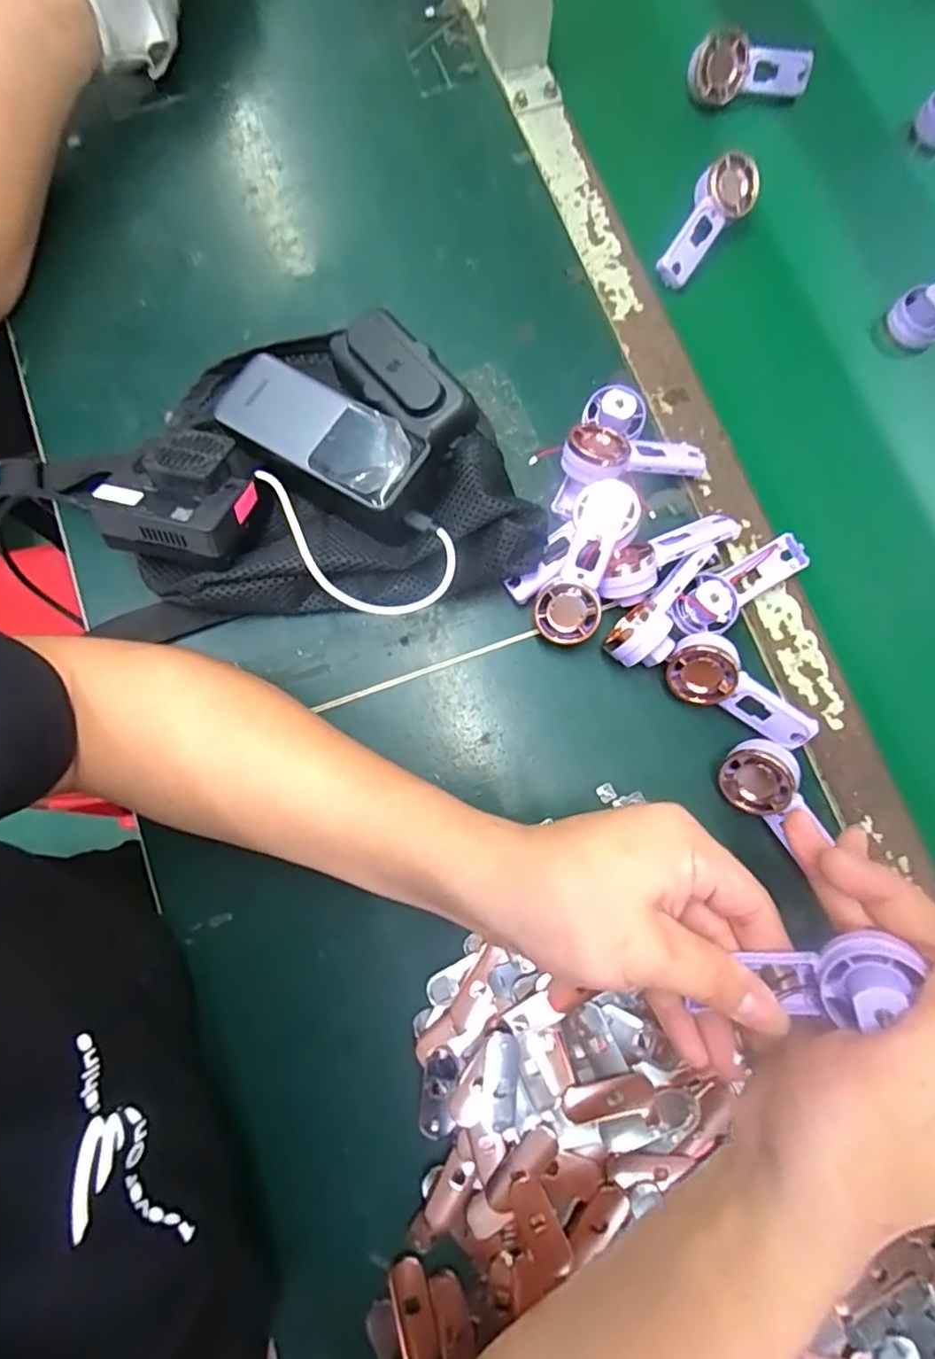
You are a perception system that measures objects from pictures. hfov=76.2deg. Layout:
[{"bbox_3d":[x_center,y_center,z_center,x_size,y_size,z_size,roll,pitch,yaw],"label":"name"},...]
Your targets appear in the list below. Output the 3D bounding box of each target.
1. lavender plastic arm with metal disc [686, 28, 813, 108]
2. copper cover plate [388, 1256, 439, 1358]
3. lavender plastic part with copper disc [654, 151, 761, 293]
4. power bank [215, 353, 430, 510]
[{"bbox_3d":[0.217,-0.469,0.462,0.096,0.040,0.018,-2,55,-11],"label":"lavender plastic arm with metal disc"},{"bbox_3d":[-0.029,0.338,0.318,0.020,0.006,0.048,-14,80,-3],"label":"copper cover plate"},{"bbox_3d":[0.173,-0.332,0.432,0.039,0.015,0.093,34,94,-24],"label":"lavender plastic part with copper disc"},{"bbox_3d":[-0.086,-0.146,0.347,0.123,0.014,0.051,31,81,5],"label":"power bank"}]

